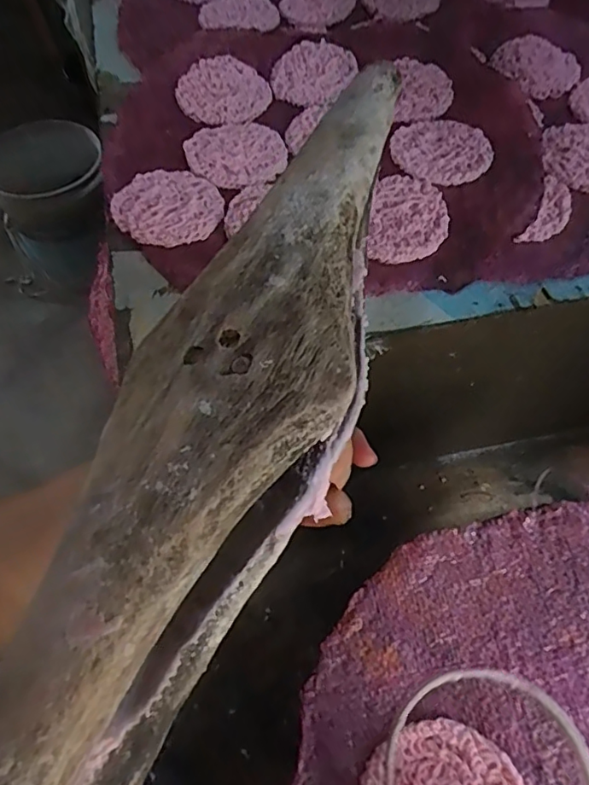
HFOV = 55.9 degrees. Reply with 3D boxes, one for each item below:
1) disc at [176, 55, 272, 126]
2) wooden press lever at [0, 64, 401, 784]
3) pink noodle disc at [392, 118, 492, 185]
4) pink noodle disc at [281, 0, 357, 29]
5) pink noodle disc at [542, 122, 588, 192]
[{"bbox_3d":[-0.059,-0.267,0.490,0.070,0.016,0.077,33,64,18],"label":"disc"},{"bbox_3d":[-0.019,0.008,0.165,0.062,0.029,0.280,21,66,7],"label":"wooden press lever"},{"bbox_3d":[0.117,-0.194,0.440,0.076,0.004,0.079,0,59,0],"label":"pink noodle disc"},{"bbox_3d":[0.024,-0.398,0.568,0.070,0.008,0.082,29,63,16],"label":"pink noodle disc"},{"bbox_3d":[0.238,-0.192,0.449,0.075,0.005,0.079,11,60,6],"label":"pink noodle disc"}]

